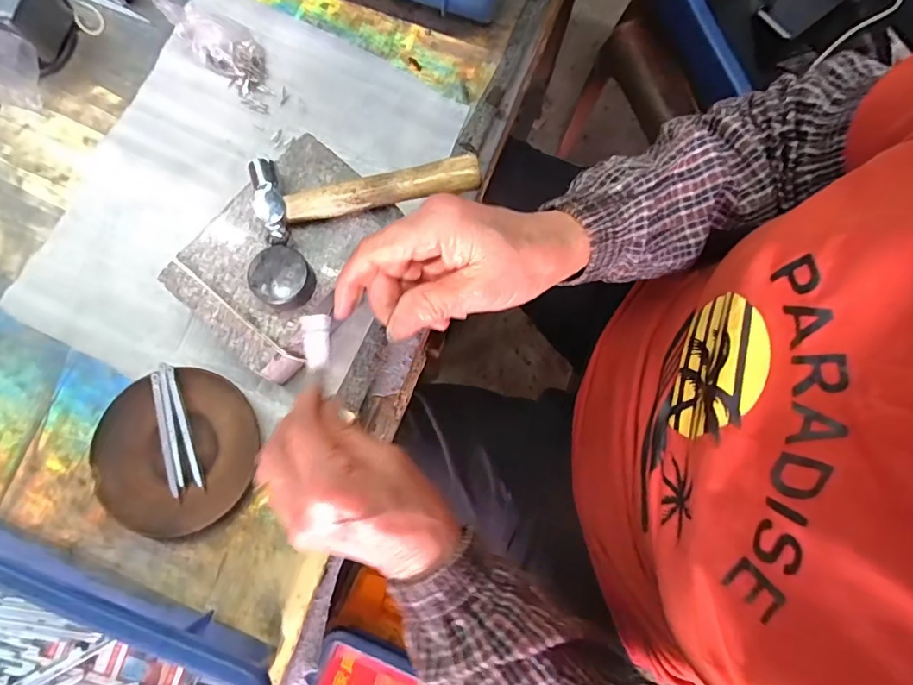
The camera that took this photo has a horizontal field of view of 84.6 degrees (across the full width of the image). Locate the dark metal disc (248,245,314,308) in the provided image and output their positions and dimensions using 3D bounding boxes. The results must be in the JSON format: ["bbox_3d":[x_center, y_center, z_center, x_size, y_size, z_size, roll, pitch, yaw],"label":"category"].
[{"bbox_3d":[-0.113,-0.041,0.327,0.035,0.022,0.037,24,78,3],"label":"dark metal disc"}]

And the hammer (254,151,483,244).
[{"bbox_3d":[-0.061,-0.110,0.342,0.150,0.015,0.055,-13,78,-5],"label":"hammer"}]

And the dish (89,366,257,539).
[{"bbox_3d":[-0.201,0.078,0.365,0.113,0.016,0.113,1,77,-2],"label":"dish"}]

